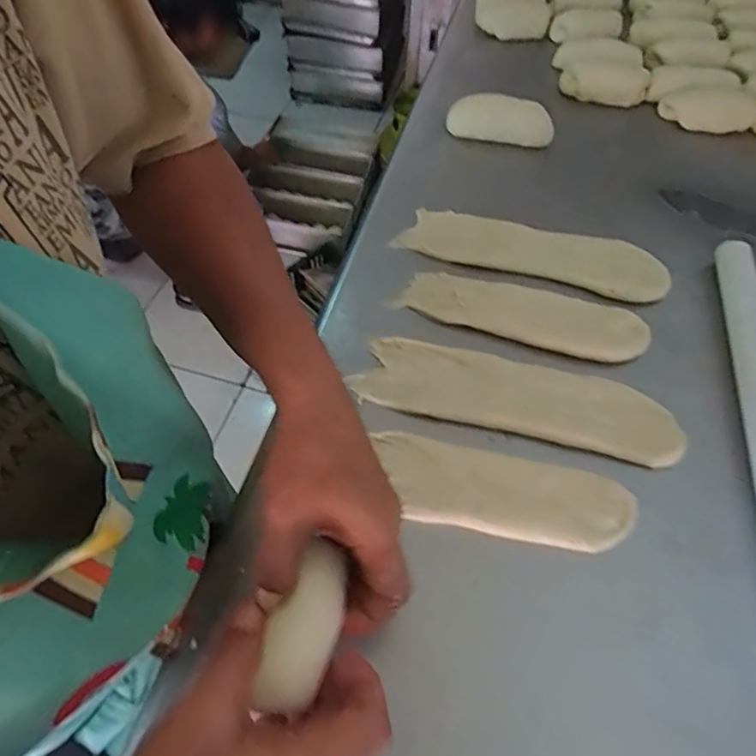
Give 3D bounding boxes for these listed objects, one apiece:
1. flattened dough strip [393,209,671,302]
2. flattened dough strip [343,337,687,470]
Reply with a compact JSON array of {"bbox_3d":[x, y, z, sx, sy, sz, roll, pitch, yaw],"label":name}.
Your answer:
[{"bbox_3d":[0.163,-0.134,0.581,0.271,0.022,0.075,15,58,8],"label":"flattened dough strip"},{"bbox_3d":[0.119,0.013,0.477,0.270,0.013,0.076,12,57,6],"label":"flattened dough strip"}]

